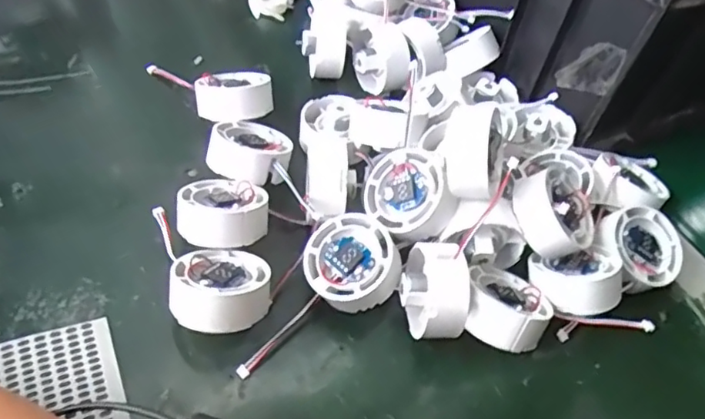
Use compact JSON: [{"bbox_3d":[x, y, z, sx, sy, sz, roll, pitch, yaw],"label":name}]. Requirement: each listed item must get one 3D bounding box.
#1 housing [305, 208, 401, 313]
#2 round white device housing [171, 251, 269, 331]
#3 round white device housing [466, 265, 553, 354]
[{"bbox_3d":[0.000,0.032,0.358,0.053,0.024,0.053,-8,59,14],"label":"housing"},{"bbox_3d":[-0.074,0.045,0.332,0.054,0.024,0.054,7,25,-3],"label":"round white device housing"},{"bbox_3d":[0.089,0.058,0.350,0.048,0.025,0.050,20,21,-3],"label":"round white device housing"}]

